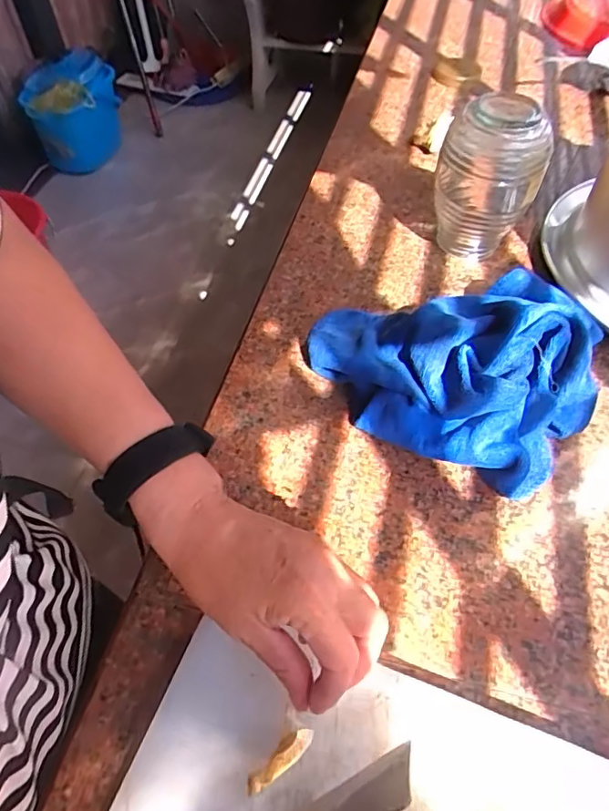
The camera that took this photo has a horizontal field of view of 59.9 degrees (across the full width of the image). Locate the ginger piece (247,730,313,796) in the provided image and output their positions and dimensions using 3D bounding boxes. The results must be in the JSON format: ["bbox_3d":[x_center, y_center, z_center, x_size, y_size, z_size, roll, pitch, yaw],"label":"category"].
[{"bbox_3d":[-0.013,0.195,0.291,0.043,0.009,0.012,-38,64,-25],"label":"ginger piece"}]

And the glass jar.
[{"bbox_3d":[0.187,-0.234,0.551,0.096,0.141,0.096,14,56,8],"label":"glass jar"}]

